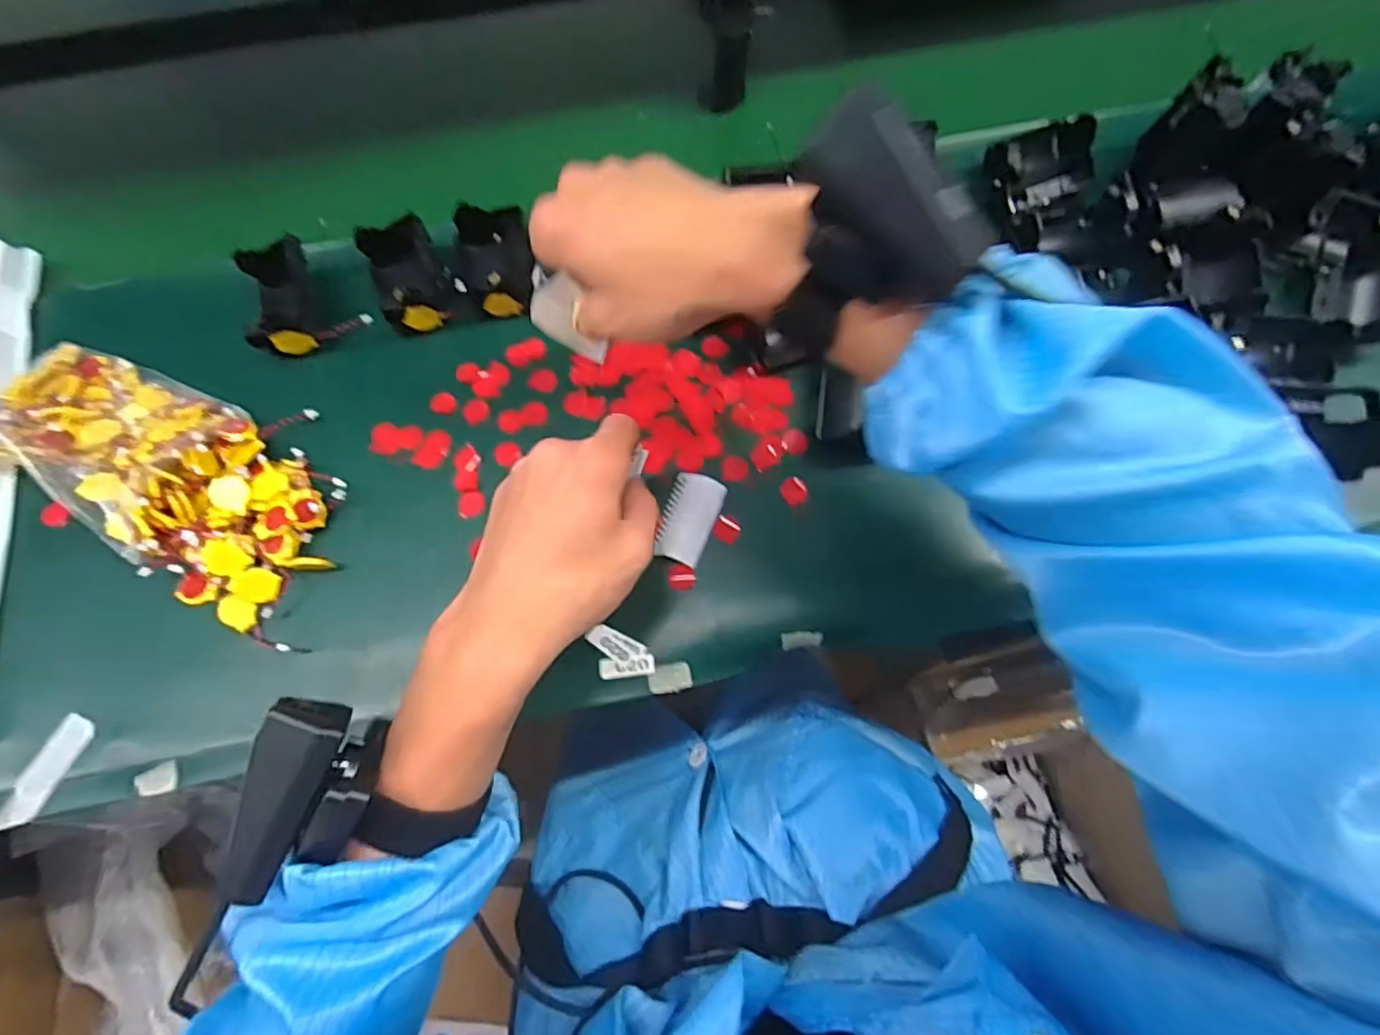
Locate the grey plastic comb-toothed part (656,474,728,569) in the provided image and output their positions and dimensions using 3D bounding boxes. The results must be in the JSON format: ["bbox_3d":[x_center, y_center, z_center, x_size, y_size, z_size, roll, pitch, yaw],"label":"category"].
[{"bbox_3d":[0.000,0.000,0.367,0.031,0.005,0.056,17,70,8],"label":"grey plastic comb-toothed part"}]

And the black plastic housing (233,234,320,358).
[{"bbox_3d":[-0.274,-0.150,0.406,0.050,0.044,0.074,-19,70,-6],"label":"black plastic housing"}]

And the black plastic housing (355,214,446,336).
[{"bbox_3d":[-0.196,-0.168,0.415,0.049,0.039,0.076,-23,71,-7],"label":"black plastic housing"}]

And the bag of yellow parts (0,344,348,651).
[{"bbox_3d":[-0.321,-0.027,0.370,0.226,0.033,0.109,24,71,10],"label":"bag of yellow parts"}]

